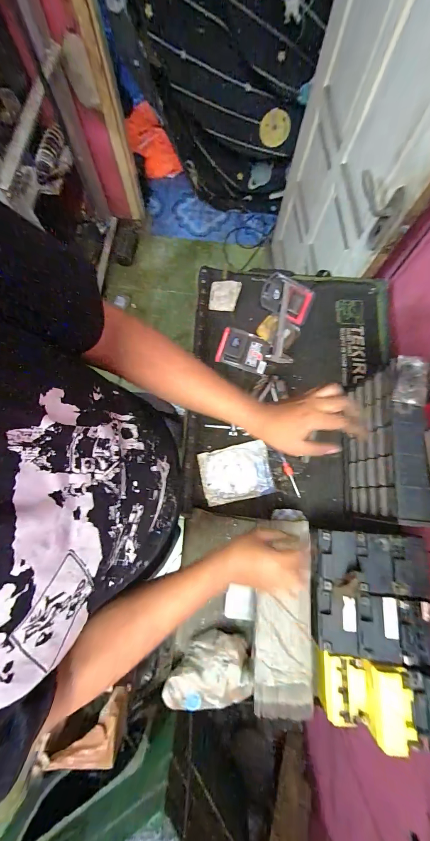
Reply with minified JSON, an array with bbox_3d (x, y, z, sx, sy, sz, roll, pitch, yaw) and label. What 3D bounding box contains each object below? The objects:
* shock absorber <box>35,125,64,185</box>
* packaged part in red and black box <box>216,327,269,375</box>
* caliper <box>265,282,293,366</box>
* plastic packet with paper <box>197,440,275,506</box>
[{"bbox_3d":[-0.659,-1.050,1.192,0.063,0.048,0.212,47,117,8],"label":"shock absorber"},{"bbox_3d":[0.076,-0.184,0.783,0.129,0.033,0.104,16,78,2],"label":"packaged part in red and black box"},{"bbox_3d":[0.187,-0.262,0.798,0.064,0.012,0.233,11,78,1],"label":"caliper"},{"bbox_3d":[0.050,0.125,0.711,0.162,0.008,0.123,-11,78,-4],"label":"plastic packet with paper"}]

